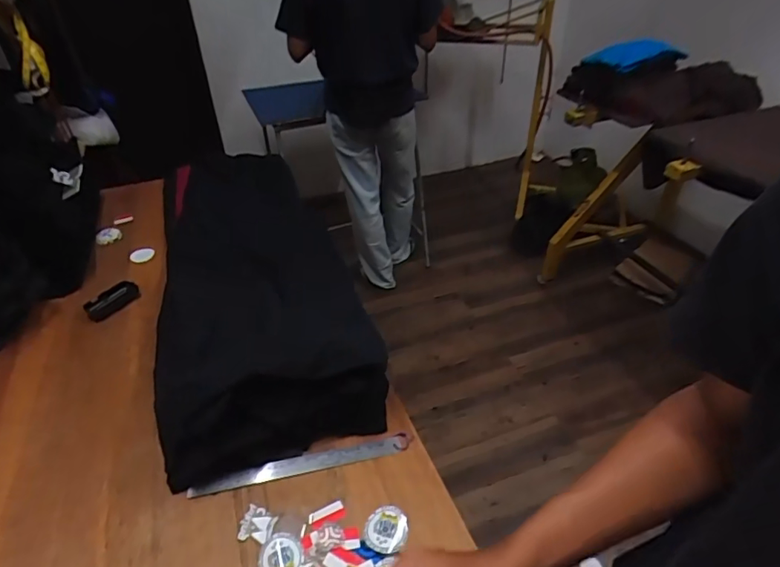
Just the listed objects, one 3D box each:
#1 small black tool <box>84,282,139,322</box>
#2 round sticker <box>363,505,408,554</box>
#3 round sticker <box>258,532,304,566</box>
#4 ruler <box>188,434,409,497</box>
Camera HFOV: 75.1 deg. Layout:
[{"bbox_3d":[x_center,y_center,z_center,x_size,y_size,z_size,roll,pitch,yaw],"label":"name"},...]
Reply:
[{"bbox_3d":[-0.584,0.031,1.069,0.037,0.036,0.106,20,42,25],"label":"small black tool"},{"bbox_3d":[-0.005,0.339,0.704,0.059,0.006,0.062,0,37,0],"label":"round sticker"},{"bbox_3d":[-0.145,0.362,0.671,0.057,0.006,0.064,-3,37,-3],"label":"round sticker"},{"bbox_3d":[-0.134,0.281,0.787,0.332,0.009,0.027,-9,53,-12],"label":"ruler"}]

